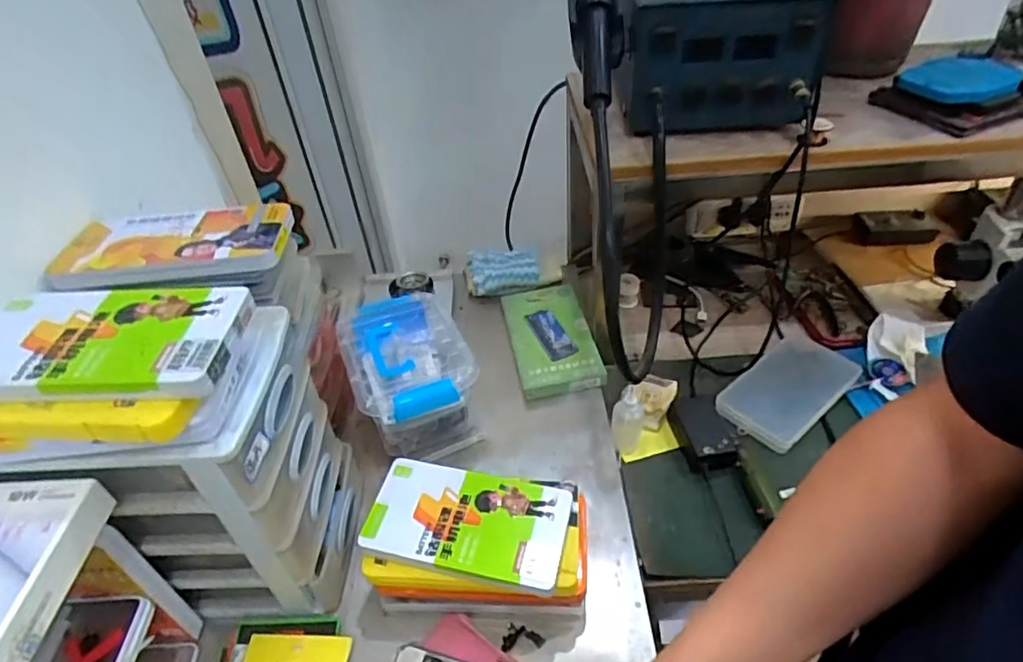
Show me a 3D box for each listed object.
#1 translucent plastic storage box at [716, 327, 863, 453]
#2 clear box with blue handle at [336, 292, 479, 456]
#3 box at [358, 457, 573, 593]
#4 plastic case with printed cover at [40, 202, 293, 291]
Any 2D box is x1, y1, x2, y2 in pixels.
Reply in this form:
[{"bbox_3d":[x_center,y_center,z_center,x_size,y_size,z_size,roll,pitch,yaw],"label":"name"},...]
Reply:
[{"bbox_3d":[0.358,0.067,0.755,0.200,0.025,0.105,-36,59,-27],"label":"translucent plastic storage box"},{"bbox_3d":[-0.121,0.052,0.694,0.122,0.100,0.173,-19,43,-18],"label":"clear box with blue handle"},{"bbox_3d":[-0.040,0.168,0.536,0.176,0.012,0.095,8,42,13],"label":"box"},{"bbox_3d":[-0.316,-0.084,0.555,0.201,0.022,0.104,-9,42,-5],"label":"plastic case with printed cover"}]

